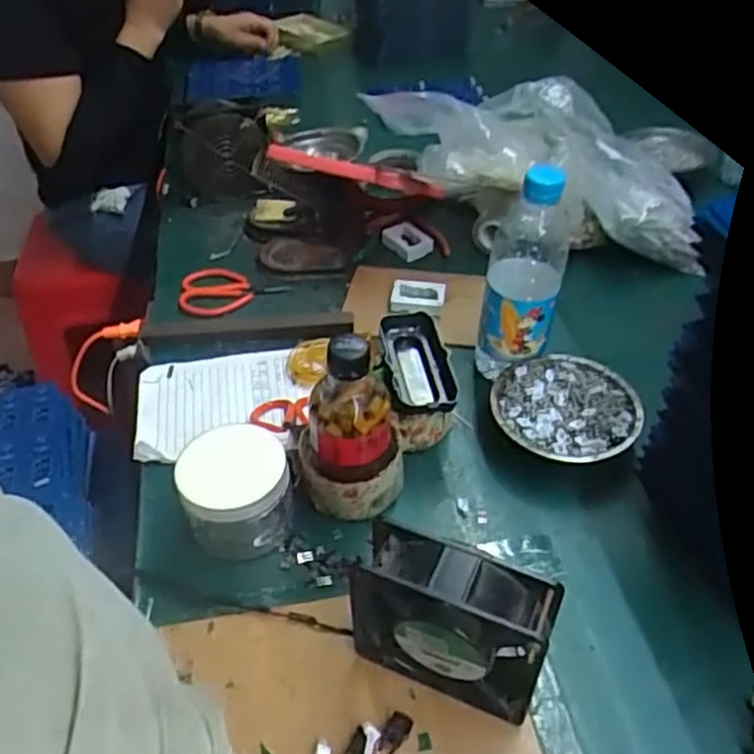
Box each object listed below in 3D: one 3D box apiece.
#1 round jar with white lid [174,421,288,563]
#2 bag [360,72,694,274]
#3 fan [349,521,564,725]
[{"bbox_3d":[-0.109,0.088,0.544,0.078,0.064,0.077,1,44,0],"label":"round jar with white lid"},{"bbox_3d":[0.186,-0.267,0.843,0.385,0.117,0.182,15,45,14],"label":"bag"},{"bbox_3d":[0.045,0.156,0.439,0.118,0.121,0.039,18,46,17],"label":"fan"}]

